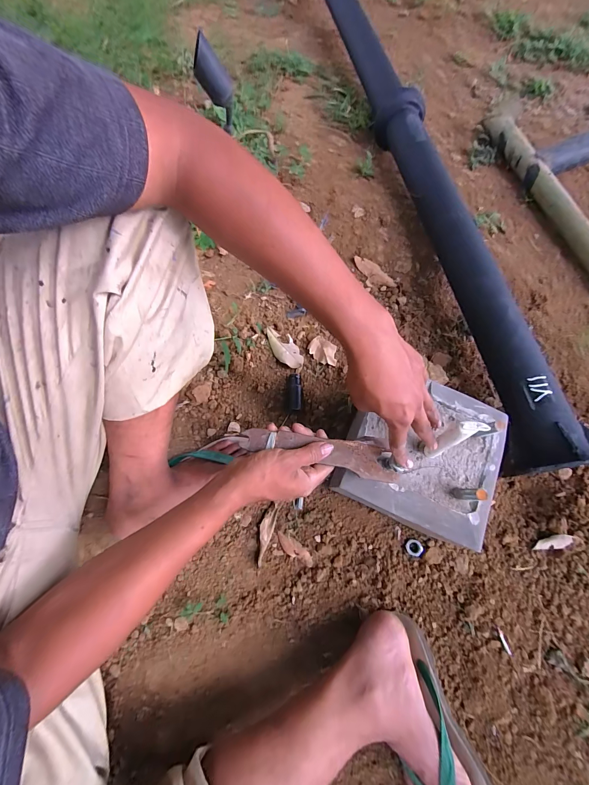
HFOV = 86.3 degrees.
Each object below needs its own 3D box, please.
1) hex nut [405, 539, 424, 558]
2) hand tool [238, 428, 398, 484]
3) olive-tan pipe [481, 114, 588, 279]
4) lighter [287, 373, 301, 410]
[{"bbox_3d":[0.195,0.253,0.510,0.029,0.009,0.024,28,71,8],"label":"hex nut"},{"bbox_3d":[0.034,0.075,0.404,0.203,0.008,0.052,10,69,-5],"label":"hand tool"},{"bbox_3d":[0.641,-0.500,0.800,0.057,0.067,0.572,-20,75,-8],"label":"olive-tan pipe"},{"bbox_3d":[0.000,-0.002,0.607,0.026,0.026,0.074,0,69,-2],"label":"lighter"}]

